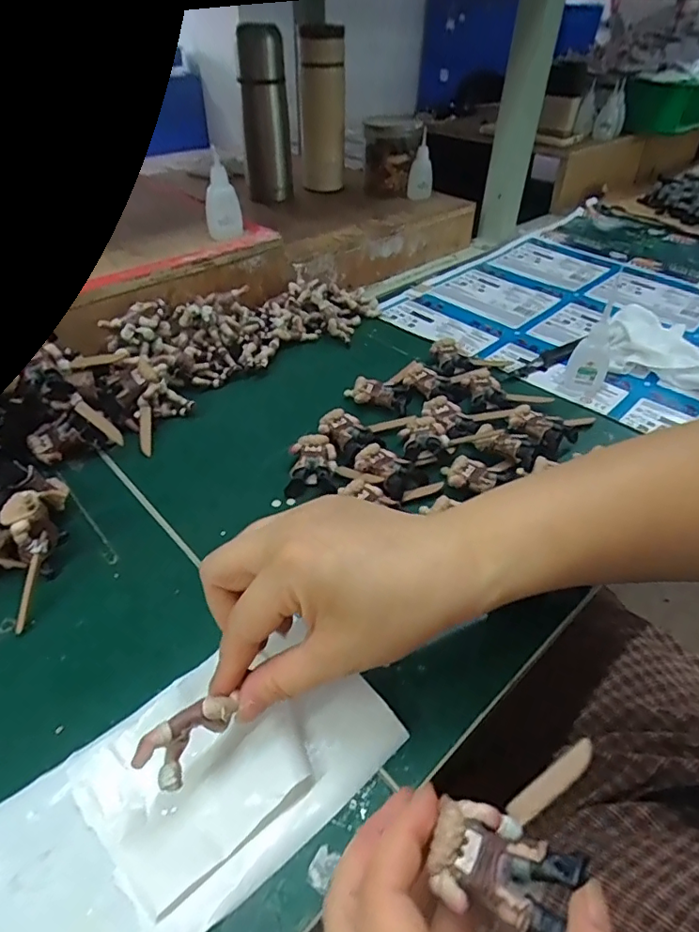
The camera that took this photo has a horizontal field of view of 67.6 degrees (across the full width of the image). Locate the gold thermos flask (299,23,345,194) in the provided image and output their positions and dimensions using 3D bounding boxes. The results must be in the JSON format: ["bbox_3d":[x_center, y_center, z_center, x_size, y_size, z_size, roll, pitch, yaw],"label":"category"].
[{"bbox_3d":[-0.037,-0.494,0.733,0.058,0.190,0.052,-2,43,-5],"label":"gold thermos flask"}]

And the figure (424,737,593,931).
[{"bbox_3d":[0.065,0.132,0.200,0.048,0.018,0.074,24,47,21],"label":"figure"}]

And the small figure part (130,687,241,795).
[{"bbox_3d":[-0.071,0.120,0.230,0.018,0.020,0.042,32,50,27],"label":"small figure part"}]

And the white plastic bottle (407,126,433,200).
[{"bbox_3d":[0.103,-0.424,0.740,0.034,0.082,0.025,5,43,3],"label":"white plastic bottle"}]

